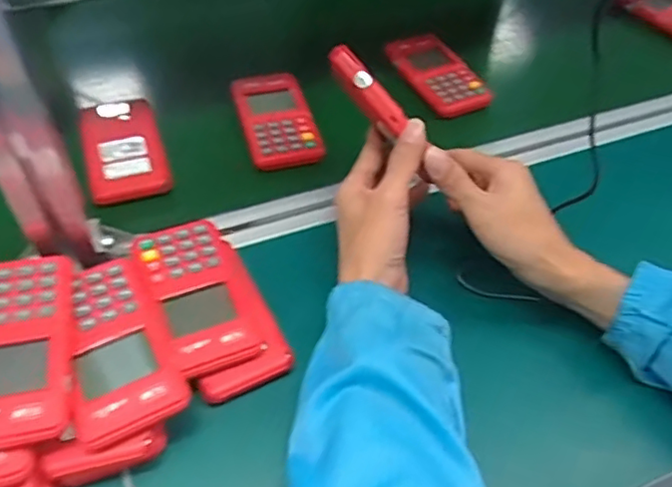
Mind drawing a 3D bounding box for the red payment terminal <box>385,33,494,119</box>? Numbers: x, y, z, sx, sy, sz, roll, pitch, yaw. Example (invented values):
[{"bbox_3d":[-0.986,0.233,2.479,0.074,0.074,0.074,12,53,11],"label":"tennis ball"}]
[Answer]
[{"bbox_3d":[0.115,-0.193,0.689,0.069,0.020,0.128,-21,57,-20],"label":"red payment terminal"}]

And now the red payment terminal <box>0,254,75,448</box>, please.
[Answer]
[{"bbox_3d":[-0.208,0.063,0.389,0.073,0.014,0.128,-9,54,-12],"label":"red payment terminal"}]

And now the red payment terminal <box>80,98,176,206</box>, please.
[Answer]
[{"bbox_3d":[-0.199,-0.091,0.580,0.068,0.016,0.121,-12,55,-15],"label":"red payment terminal"}]

